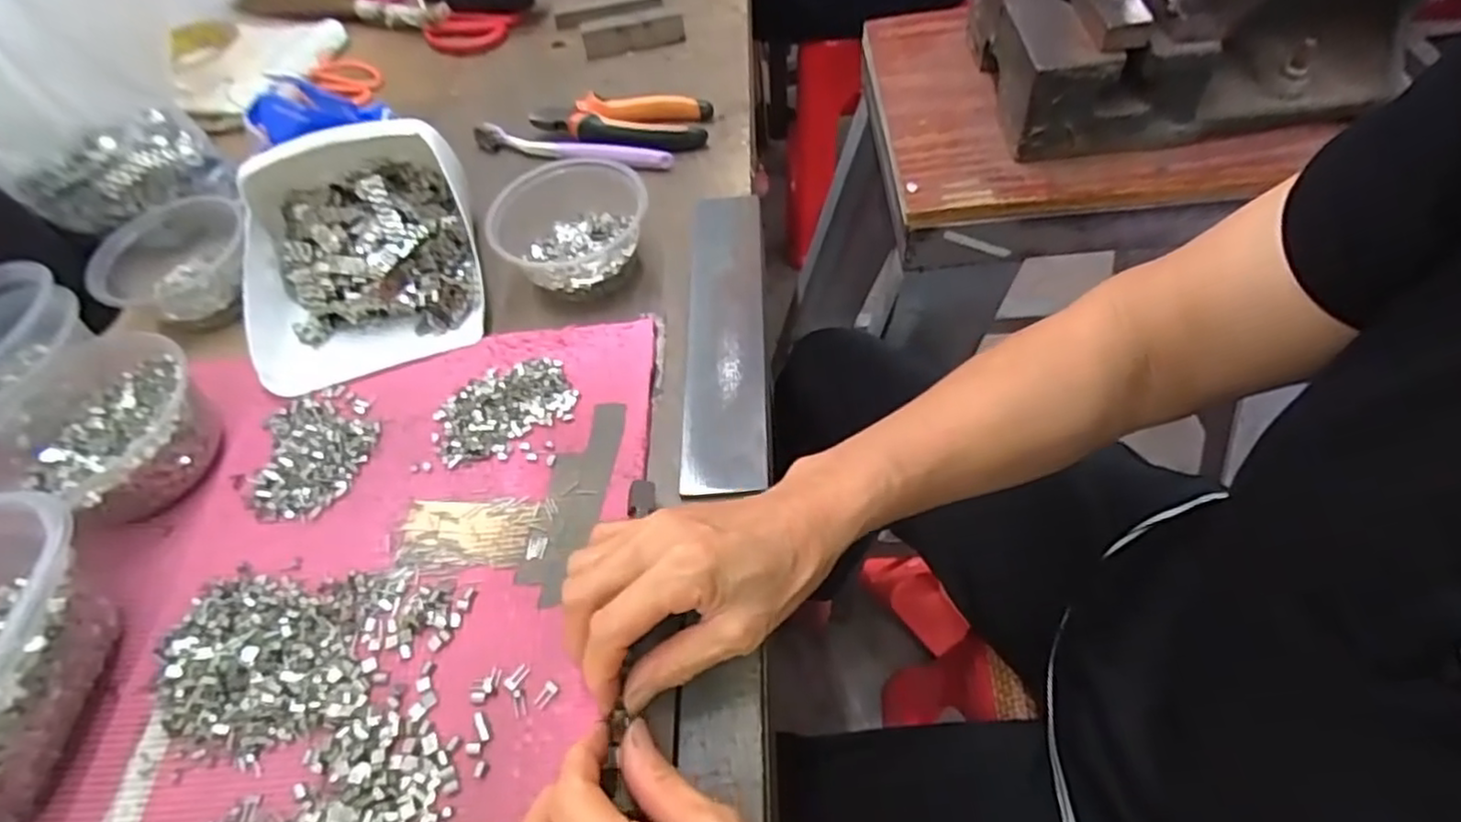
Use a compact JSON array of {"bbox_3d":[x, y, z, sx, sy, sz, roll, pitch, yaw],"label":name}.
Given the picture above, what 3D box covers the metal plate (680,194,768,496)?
[{"bbox_3d":[-0.003,-0.057,0.458,0.048,0.008,0.242,-2,55,3],"label":"metal plate"}]

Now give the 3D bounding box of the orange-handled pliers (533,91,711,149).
[{"bbox_3d":[-0.093,-0.237,0.587,0.148,0.022,0.061,7,56,9],"label":"orange-handled pliers"}]

